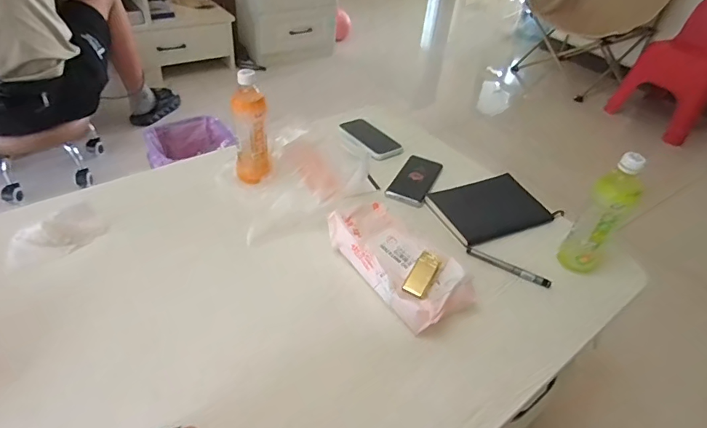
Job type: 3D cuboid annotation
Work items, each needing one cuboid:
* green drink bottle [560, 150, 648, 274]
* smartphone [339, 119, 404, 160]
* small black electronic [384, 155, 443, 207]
[{"bbox_3d":[0.389,0.003,0.693,0.058,0.220,0.062,27,44,22],"label":"green drink bottle"},{"bbox_3d":[0.036,-0.170,0.995,0.080,0.017,0.156,-21,47,-29],"label":"smartphone"},{"bbox_3d":[0.127,-0.074,0.908,0.076,0.014,0.161,21,42,16],"label":"small black electronic"}]

